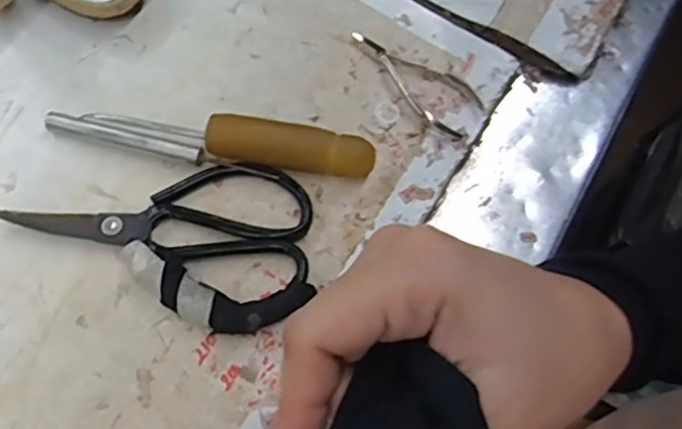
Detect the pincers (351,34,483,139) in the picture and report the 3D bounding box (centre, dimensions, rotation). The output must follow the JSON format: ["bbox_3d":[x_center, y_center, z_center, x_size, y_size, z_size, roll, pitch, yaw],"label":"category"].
[{"bbox_3d":[0.053,-0.096,0.441,0.043,0.010,0.100,-43,78,-15],"label":"pincers"}]

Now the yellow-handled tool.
[{"bbox_3d":[-0.082,-0.046,0.405,0.202,0.023,0.027,6,70,-1],"label":"yellow-handled tool"}]

